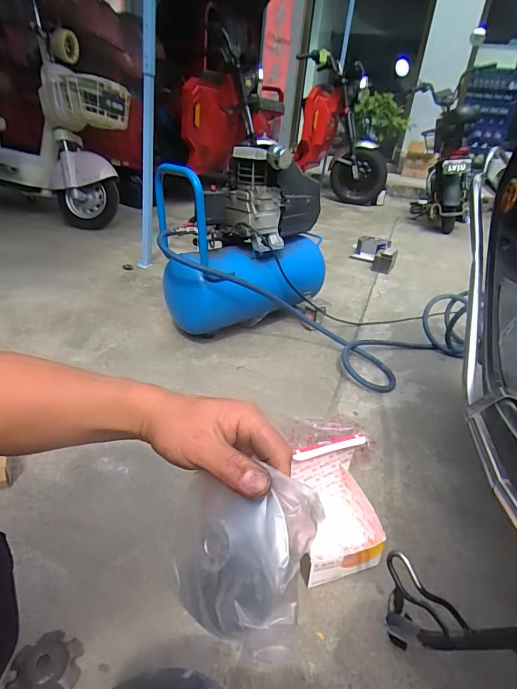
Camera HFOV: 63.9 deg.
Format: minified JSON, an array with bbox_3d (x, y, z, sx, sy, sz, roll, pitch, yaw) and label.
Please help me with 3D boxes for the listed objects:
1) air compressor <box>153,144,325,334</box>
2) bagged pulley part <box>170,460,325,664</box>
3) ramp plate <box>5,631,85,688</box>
[{"bbox_3d":[-0.036,-0.300,1.223,0.296,0.491,0.514,22,31,28],"label":"air compressor"},{"bbox_3d":[-0.014,0.148,0.301,0.101,0.108,0.032,4,-14,32],"label":"bagged pulley part"},{"bbox_3d":[-0.256,0.391,0.499,0.074,0.019,0.076,4,30,-2],"label":"ramp plate"}]

